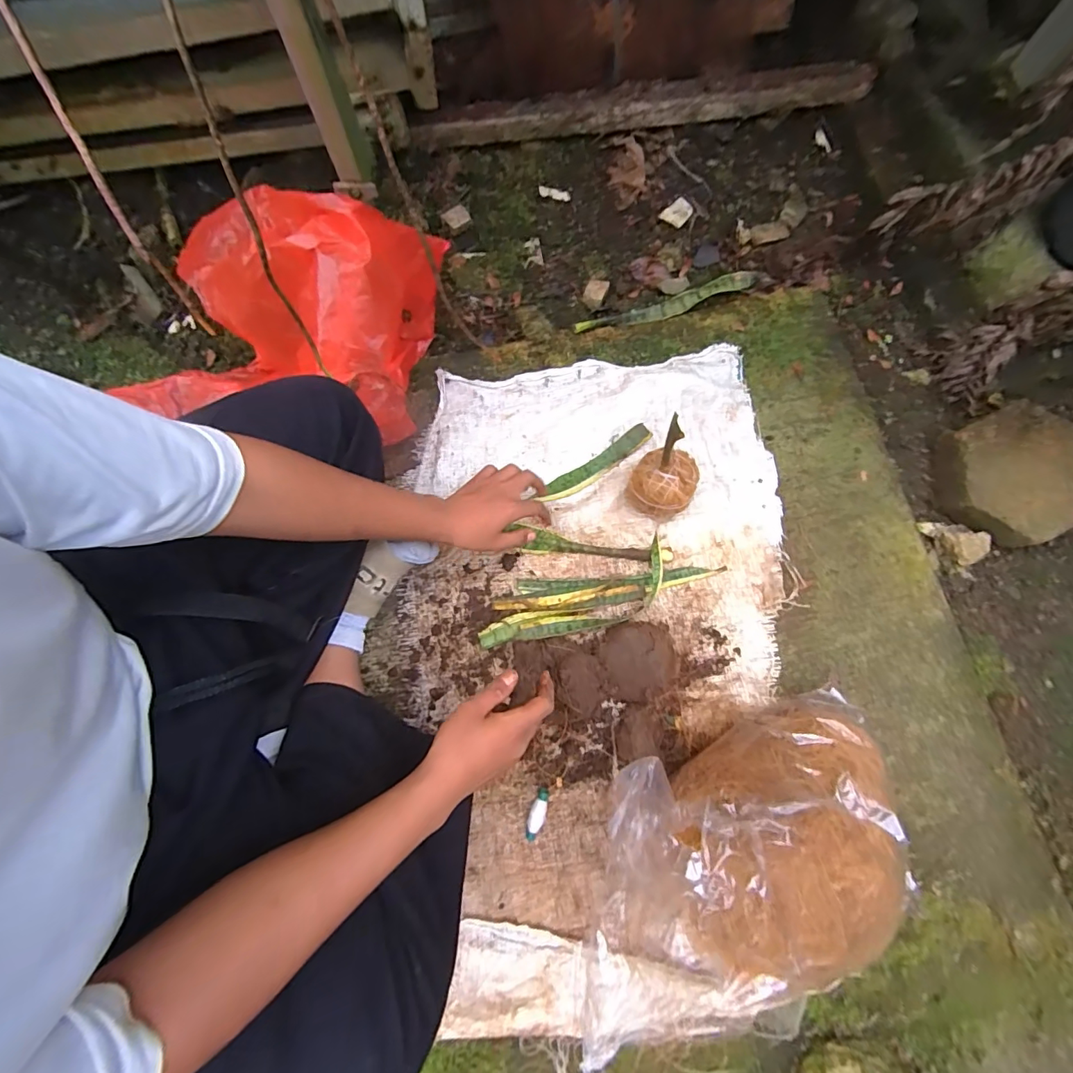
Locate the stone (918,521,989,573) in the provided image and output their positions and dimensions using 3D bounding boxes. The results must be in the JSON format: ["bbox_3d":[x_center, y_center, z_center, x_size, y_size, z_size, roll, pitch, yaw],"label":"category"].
[{"bbox_3d":[0.633,0.009,0.716,0.070,0.037,0.084,-12,80,-4],"label":"stone"}]

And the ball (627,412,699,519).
[{"bbox_3d":[0.171,-0.077,0.628,0.085,0.138,0.091,40,81,5],"label":"ball"}]

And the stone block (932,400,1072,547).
[{"bbox_3d":[0.707,-0.092,0.710,0.214,0.077,0.190,-27,80,-6],"label":"stone block"}]

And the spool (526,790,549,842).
[{"bbox_3d":[0.001,0.346,0.593,0.020,0.019,0.060,14,79,2],"label":"spool"}]

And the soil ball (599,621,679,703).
[{"bbox_3d":[0.135,0.158,0.615,0.102,0.052,0.095,0,78,0],"label":"soil ball"}]

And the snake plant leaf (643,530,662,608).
[{"bbox_3d":[0.162,0.044,0.660,0.016,0.023,0.100,9,79,1],"label":"snake plant leaf"}]

